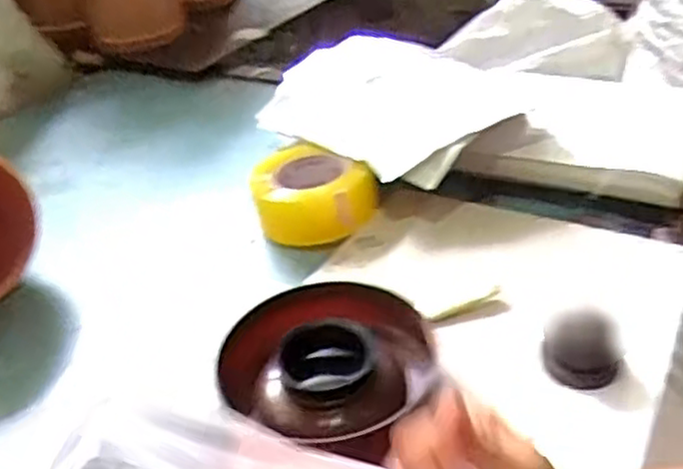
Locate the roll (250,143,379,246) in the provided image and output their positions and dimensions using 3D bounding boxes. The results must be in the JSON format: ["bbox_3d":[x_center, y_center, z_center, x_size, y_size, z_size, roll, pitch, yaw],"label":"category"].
[{"bbox_3d":[-0.030,-0.042,0.740,0.117,0.065,0.115,-3,34,2],"label":"roll"}]

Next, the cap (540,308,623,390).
[{"bbox_3d":[0.178,0.084,0.534,0.055,0.036,0.050,-3,34,2],"label":"cap"}]

